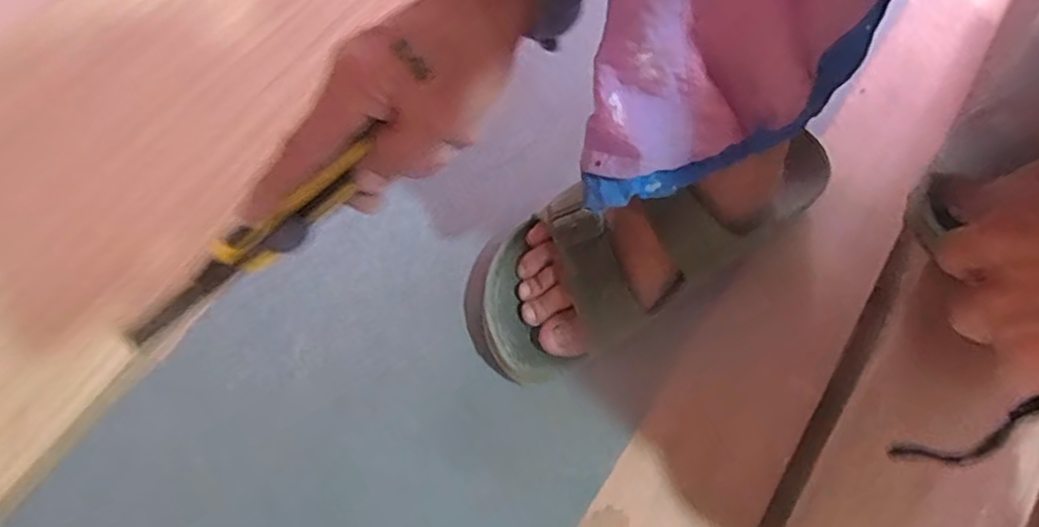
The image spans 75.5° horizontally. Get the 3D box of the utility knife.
[{"bbox_3d":[-0.128,-0.009,0.330,0.148,0.026,0.015,-39,73,-1],"label":"utility knife"}]

